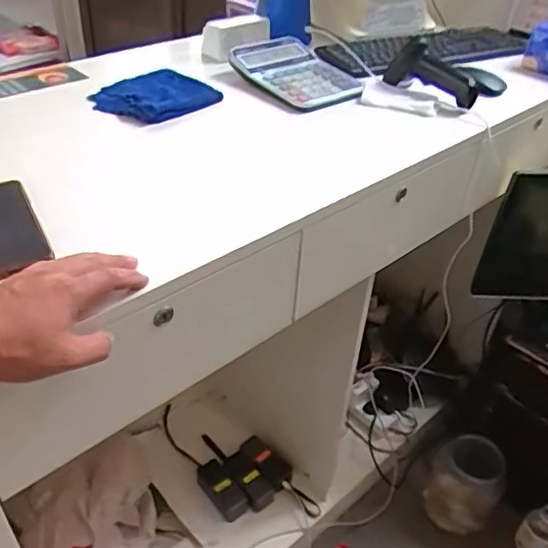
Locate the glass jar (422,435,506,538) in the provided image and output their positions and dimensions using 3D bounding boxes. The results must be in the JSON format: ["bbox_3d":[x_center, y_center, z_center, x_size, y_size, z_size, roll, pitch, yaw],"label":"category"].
[{"bbox_3d":[0.447,0.491,1.363,0.140,0.219,0.127,9,39,6],"label":"glass jar"}]

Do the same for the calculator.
[{"bbox_3d":[0.035,-0.332,0.962,0.166,0.047,0.210,-27,48,-33],"label":"calculator"}]

